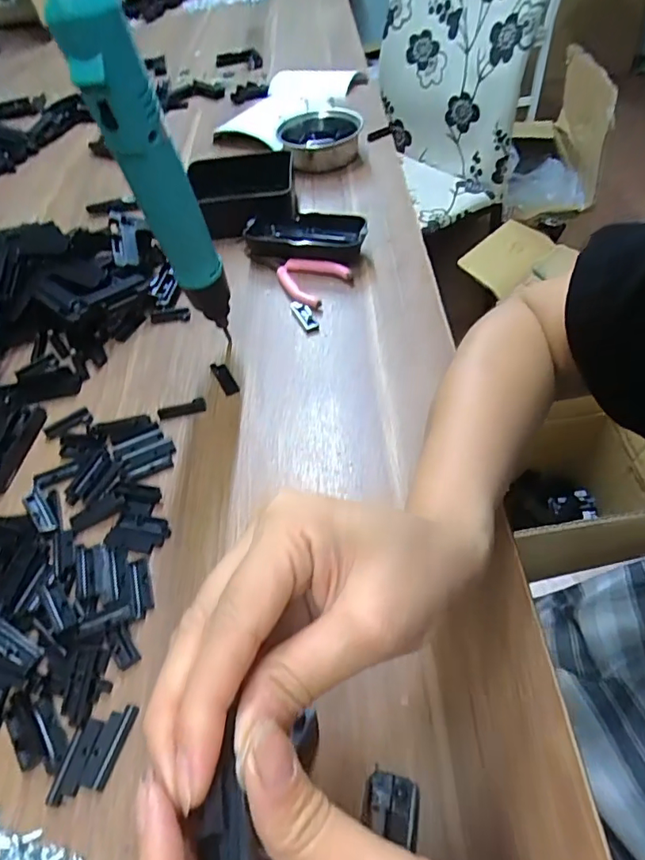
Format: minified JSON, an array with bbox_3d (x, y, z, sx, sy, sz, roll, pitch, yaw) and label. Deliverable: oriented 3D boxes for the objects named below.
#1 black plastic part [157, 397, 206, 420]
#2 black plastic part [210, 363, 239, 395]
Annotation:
[{"bbox_3d":[-0.103,-0.015,0.377,0.034,0.005,0.011,-12,50,-4],"label":"black plastic part"},{"bbox_3d":[-0.075,-0.040,0.394,0.011,0.004,0.035,-26,52,-15],"label":"black plastic part"}]

